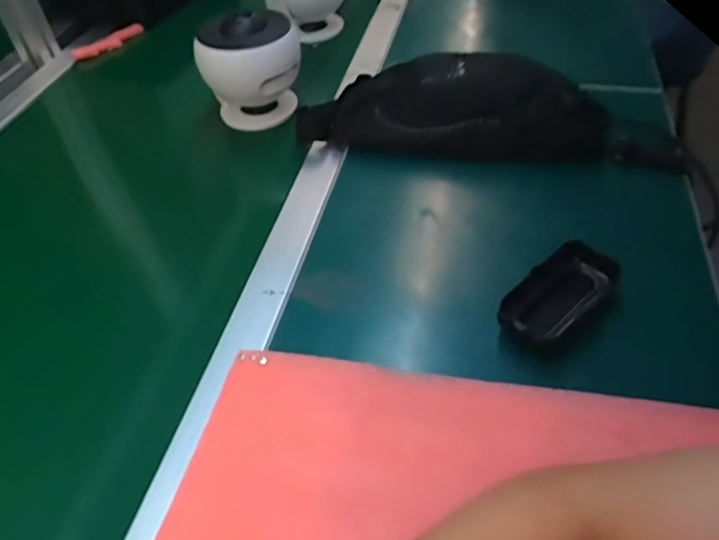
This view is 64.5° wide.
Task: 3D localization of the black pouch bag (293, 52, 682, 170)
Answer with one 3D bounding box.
[{"bbox_3d":[0.130,-0.174,0.622,0.406,0.113,0.098,6,45,16],"label":"black pouch bag"}]

